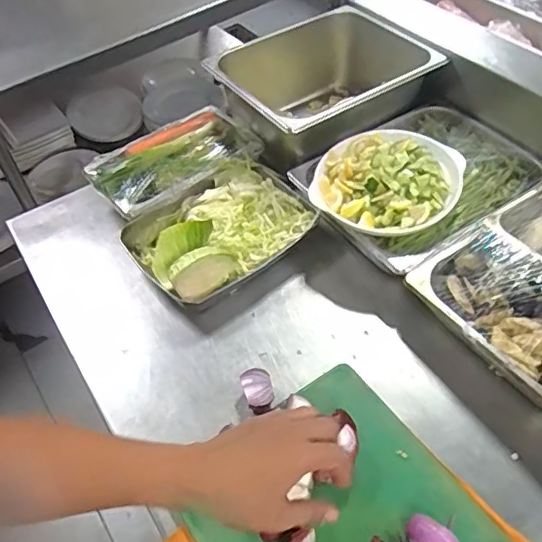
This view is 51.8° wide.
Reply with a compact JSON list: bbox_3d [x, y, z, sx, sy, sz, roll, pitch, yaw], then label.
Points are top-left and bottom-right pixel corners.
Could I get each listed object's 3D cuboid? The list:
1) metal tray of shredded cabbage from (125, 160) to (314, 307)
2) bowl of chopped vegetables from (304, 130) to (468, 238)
[{"bbox_3d":[-0.070,-0.064,0.828,0.255,0.064,0.187,-34,55,-21],"label":"metal tray of shredded cabbage"},{"bbox_3d":[0.168,-0.131,0.804,0.192,0.048,0.200,-3,50,3],"label":"bowl of chopped vegetables"}]

